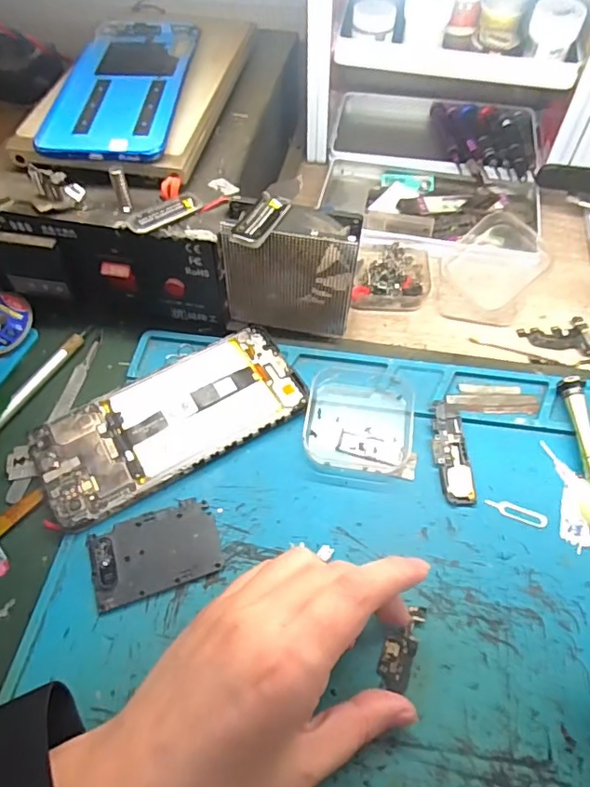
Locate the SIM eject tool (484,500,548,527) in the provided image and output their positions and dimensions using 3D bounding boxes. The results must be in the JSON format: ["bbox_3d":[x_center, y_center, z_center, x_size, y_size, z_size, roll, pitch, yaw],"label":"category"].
[{"bbox_3d":[0.123,0.065,0.295,0.034,0.004,0.009,19,61,12],"label":"SIM eject tool"}]

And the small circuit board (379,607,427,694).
[{"bbox_3d":[0.053,0.123,0.258,0.017,0.004,0.039,26,62,16],"label":"small circuit board"}]

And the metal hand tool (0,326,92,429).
[{"bbox_3d":[-0.176,0.004,0.333,0.011,0.006,0.133,24,62,15],"label":"metal hand tool"}]

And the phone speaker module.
[{"bbox_3d":[0.092,0.034,0.314,0.020,0.004,0.065,-1,58,1],"label":"phone speaker module"}]

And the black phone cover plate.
[{"bbox_3d":[-0.075,0.084,0.284,0.066,0.004,0.043,-18,60,-10],"label":"black phone cover plate"}]

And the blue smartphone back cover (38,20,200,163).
[{"bbox_3d":[-0.112,-0.205,0.350,0.076,0.006,0.172,3,56,1],"label":"blue smartphone back cover"}]

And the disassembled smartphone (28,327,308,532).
[{"bbox_3d":[-0.075,0.015,0.322,0.160,0.011,0.069,-28,62,-15],"label":"disassembled smartphone"}]

